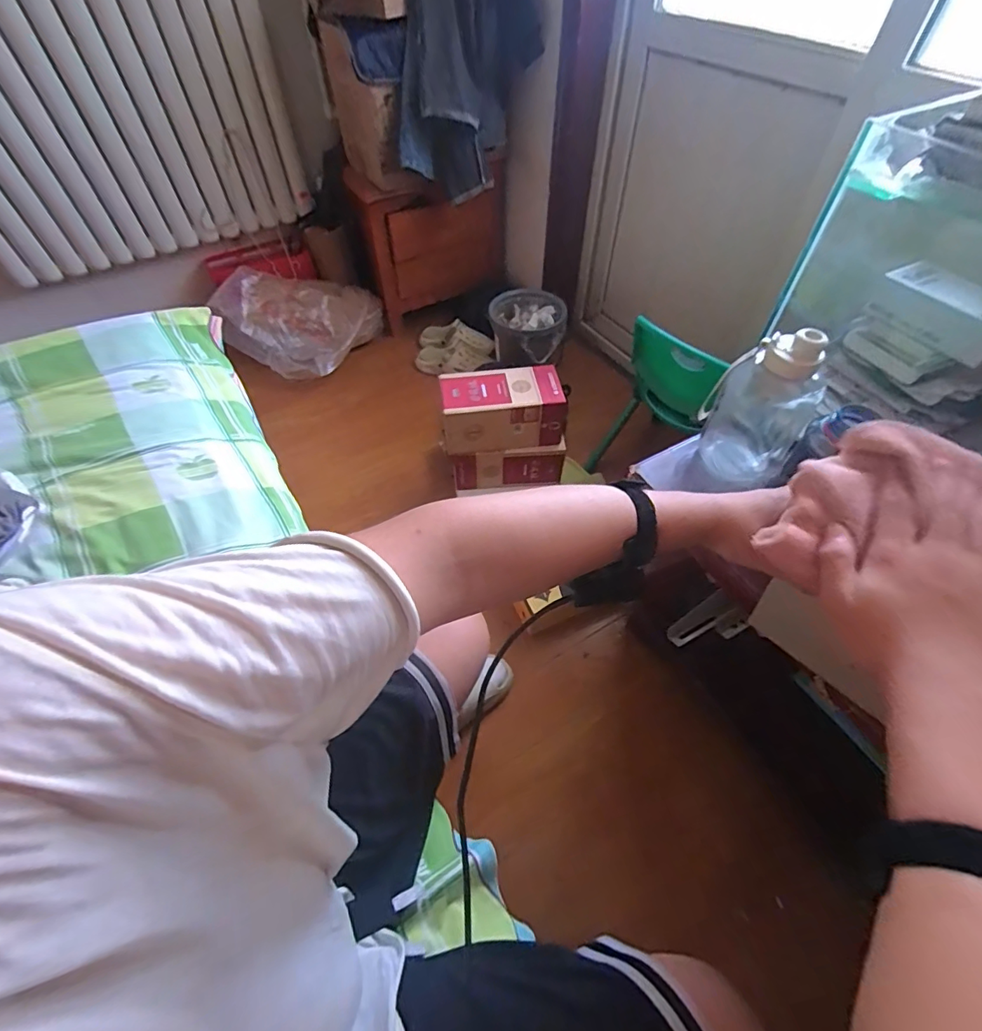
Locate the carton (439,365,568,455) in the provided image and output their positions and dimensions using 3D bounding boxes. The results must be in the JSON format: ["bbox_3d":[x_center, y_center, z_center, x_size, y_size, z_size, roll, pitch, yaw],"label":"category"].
[{"bbox_3d":[0.026,-0.256,1.146,0.277,0.107,0.171,-5,54,-4],"label":"carton"}]

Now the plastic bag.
[{"bbox_3d":[-0.647,-0.672,1.683,0.525,0.225,0.321,-10,55,-8],"label":"plastic bag"}]

